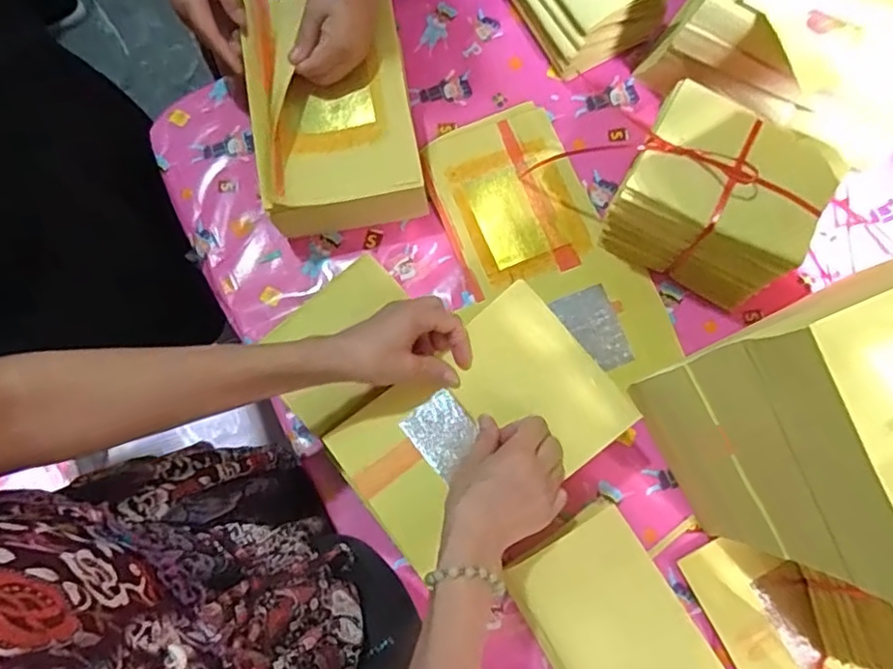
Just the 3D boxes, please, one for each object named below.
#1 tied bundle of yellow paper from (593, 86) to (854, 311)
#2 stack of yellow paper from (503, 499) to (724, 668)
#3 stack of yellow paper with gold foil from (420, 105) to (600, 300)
[{"bbox_3d":[0.253,-0.126,0.589,0.160,0.129,0.123,28,80,5],"label":"tied bundle of yellow paper"},{"bbox_3d":[0.139,0.251,0.539,0.119,0.069,0.164,-32,80,-6],"label":"stack of yellow paper"},{"bbox_3d":[0.069,-0.151,0.675,0.156,0.020,0.193,-23,79,-4],"label":"stack of yellow paper with gold foil"}]

